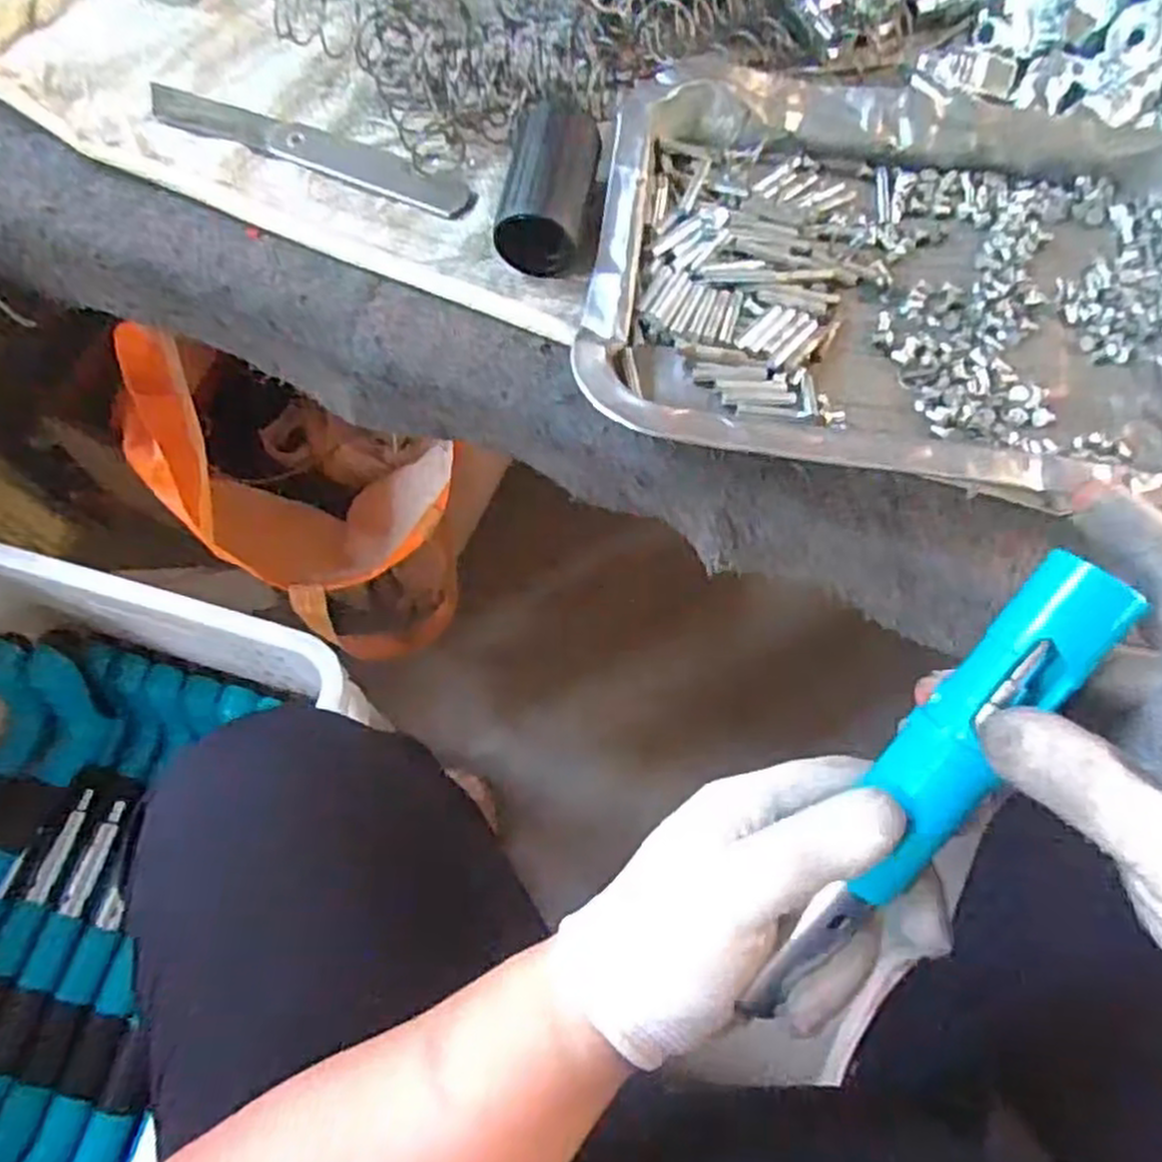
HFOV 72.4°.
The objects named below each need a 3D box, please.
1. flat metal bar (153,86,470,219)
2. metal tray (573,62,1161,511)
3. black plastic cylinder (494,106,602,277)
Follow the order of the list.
[{"bbox_3d":[-0.115,-0.184,0.337,0.145,0.004,0.023,20,70,4],"label":"flat metal bar"},{"bbox_3d":[0.134,-0.120,0.308,0.254,0.032,0.196,9,70,0],"label":"metal tray"},{"bbox_3d":[-0.013,-0.159,0.319,0.034,0.031,0.067,9,70,0],"label":"black plastic cylinder"}]

